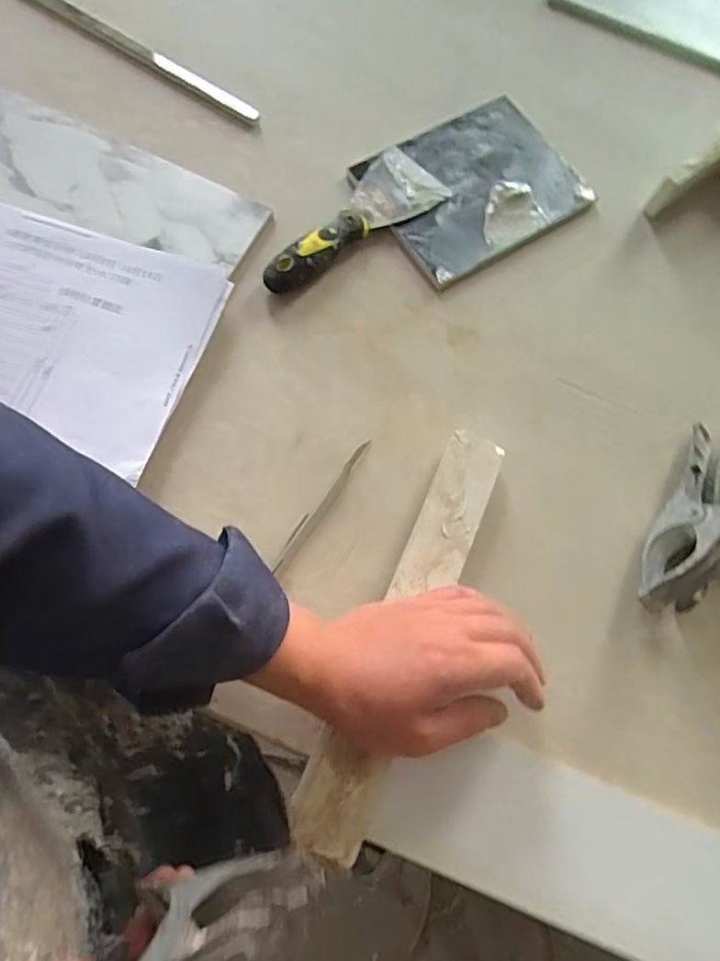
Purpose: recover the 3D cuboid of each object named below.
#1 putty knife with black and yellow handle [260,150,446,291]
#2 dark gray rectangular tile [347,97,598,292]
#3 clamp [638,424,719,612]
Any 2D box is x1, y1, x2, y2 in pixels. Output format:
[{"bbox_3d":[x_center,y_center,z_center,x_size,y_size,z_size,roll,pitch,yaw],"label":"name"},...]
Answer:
[{"bbox_3d":[-0.013,-0.233,0.502,0.181,0.026,0.066,-34,78,-14],"label":"putty knife with black and yellow handle"},{"bbox_3d":[0.108,-0.270,0.520,0.185,0.015,0.141,-32,85,-13],"label":"dark gray rectangular tile"},{"bbox_3d":[0.262,0.022,0.414,0.063,0.085,0.158,39,75,8],"label":"clamp"}]

